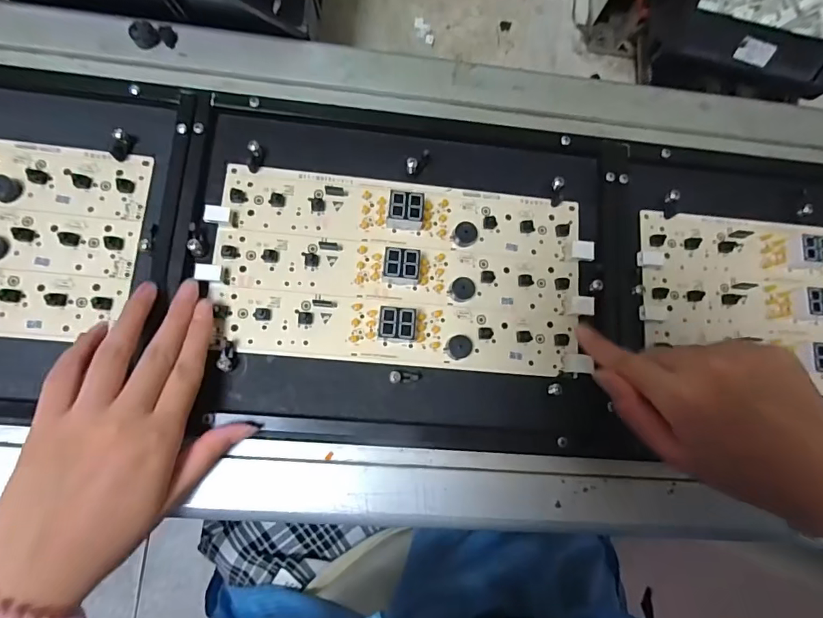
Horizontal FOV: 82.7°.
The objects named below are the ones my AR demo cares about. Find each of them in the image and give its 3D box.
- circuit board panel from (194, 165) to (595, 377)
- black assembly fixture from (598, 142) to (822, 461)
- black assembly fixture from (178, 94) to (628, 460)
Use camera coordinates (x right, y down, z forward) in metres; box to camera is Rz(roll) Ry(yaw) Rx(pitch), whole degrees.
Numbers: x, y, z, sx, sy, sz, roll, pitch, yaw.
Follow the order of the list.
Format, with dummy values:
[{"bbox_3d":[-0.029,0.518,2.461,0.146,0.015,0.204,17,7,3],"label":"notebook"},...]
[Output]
[{"bbox_3d":[-0.004,-0.029,0.324,0.257,0.022,0.130,5,82,-5],"label":"circuit board panel"},{"bbox_3d":[0.297,-0.006,0.356,0.311,0.028,0.229,3,82,-5],"label":"black assembly fixture"},{"bbox_3d":[-0.002,-0.028,0.328,0.299,0.028,0.231,5,82,-5],"label":"black assembly fixture"}]

